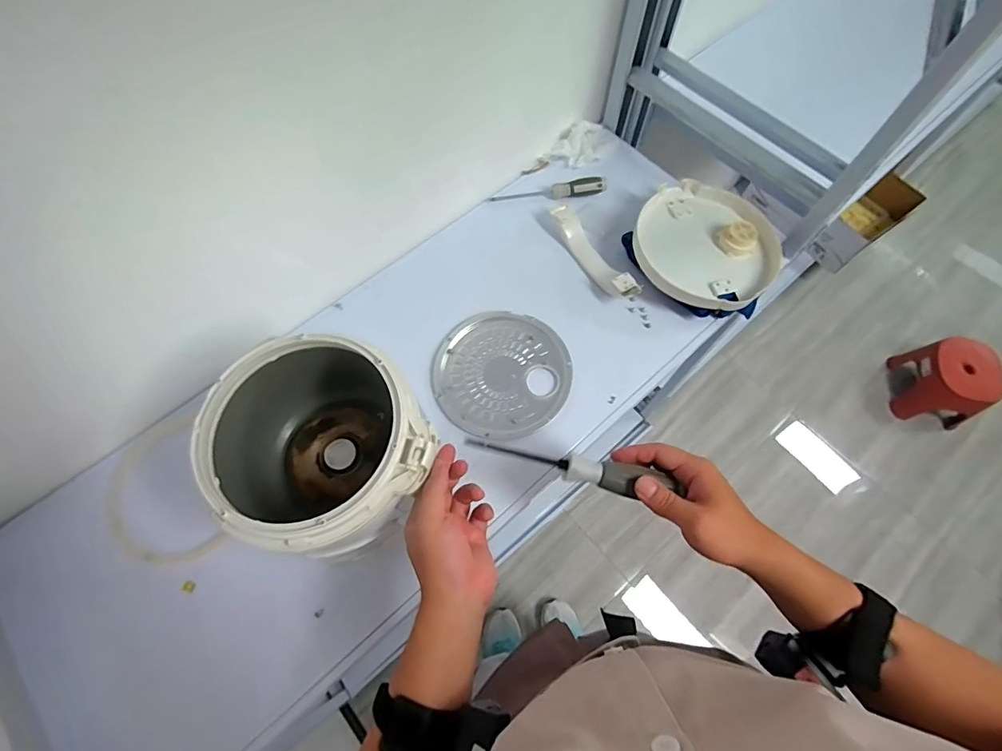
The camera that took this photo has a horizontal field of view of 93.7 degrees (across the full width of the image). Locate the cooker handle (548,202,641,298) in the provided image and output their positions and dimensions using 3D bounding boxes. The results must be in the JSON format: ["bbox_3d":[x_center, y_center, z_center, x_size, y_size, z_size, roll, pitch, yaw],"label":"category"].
[{"bbox_3d":[0.138,-0.182,0.704,0.033,0.045,0.184,-27,69,-11],"label":"cooker handle"}]

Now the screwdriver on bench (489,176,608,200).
[{"bbox_3d":[0.078,-0.306,0.769,0.185,0.036,0.024,-2,66,-1],"label":"screwdriver on bench"}]

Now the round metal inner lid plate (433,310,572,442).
[{"bbox_3d":[0.002,-0.004,0.641,0.182,0.023,0.175,0,66,0],"label":"round metal inner lid plate"}]

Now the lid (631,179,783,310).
[{"bbox_3d":[0.301,-0.195,0.690,0.226,0.037,0.205,-41,72,-16],"label":"lid"}]

